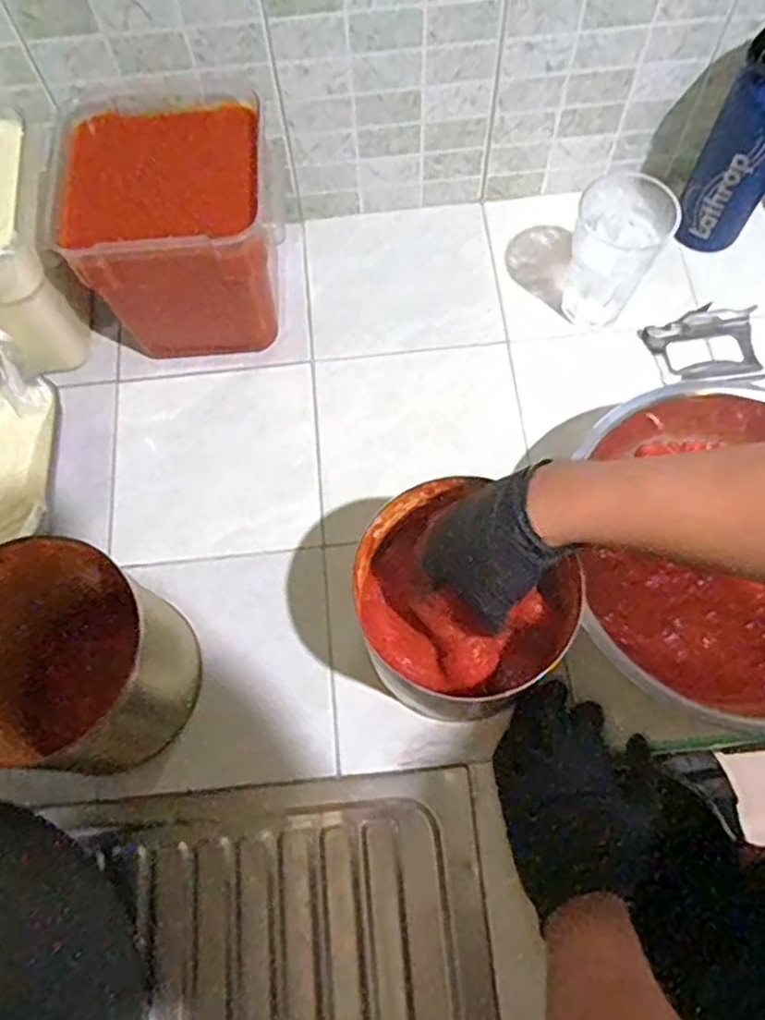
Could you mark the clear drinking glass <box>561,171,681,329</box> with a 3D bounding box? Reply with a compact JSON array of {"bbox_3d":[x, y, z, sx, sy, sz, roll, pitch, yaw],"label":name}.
[{"bbox_3d":[0.223,-0.249,0.690,0.086,0.118,0.103,21,71,9],"label":"clear drinking glass"}]

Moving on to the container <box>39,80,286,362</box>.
[{"bbox_3d":[-0.193,-0.255,0.676,0.196,0.184,0.183,-9,69,-2],"label":"container"}]

